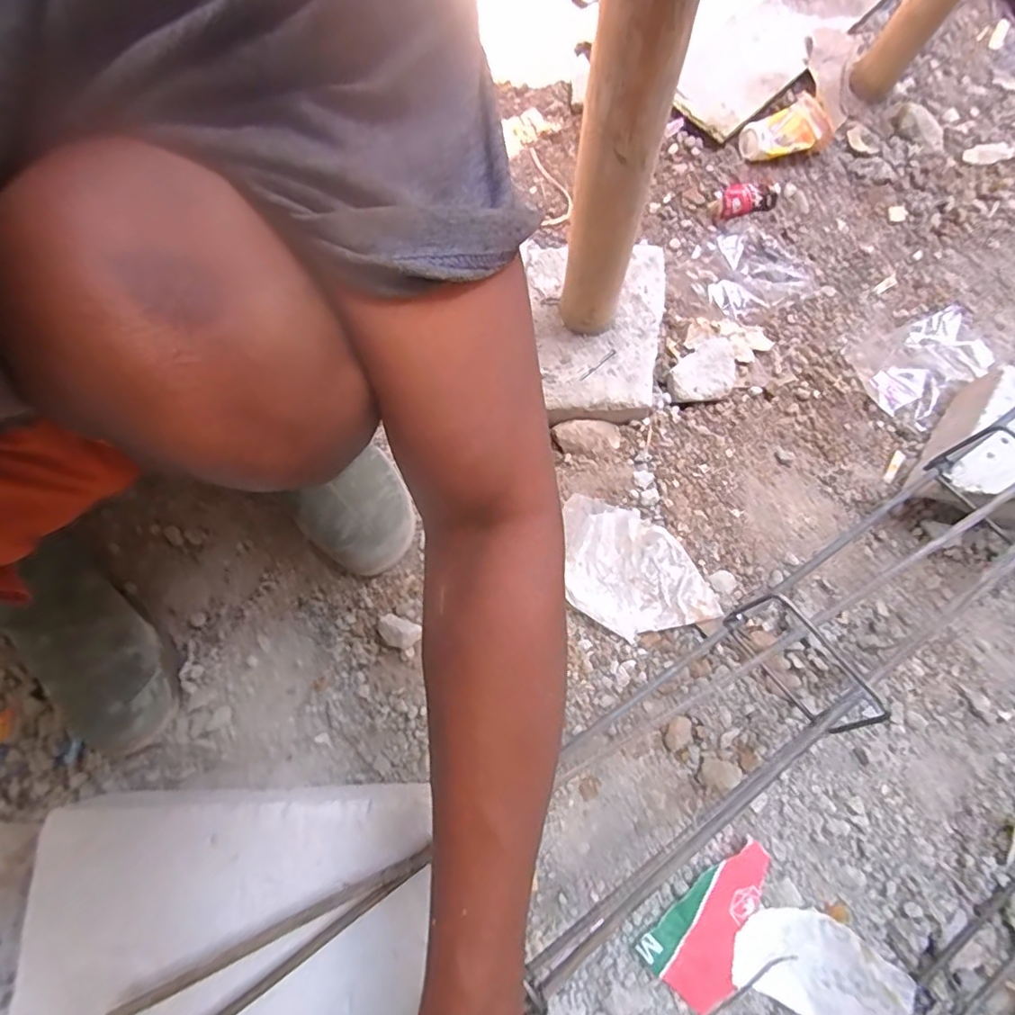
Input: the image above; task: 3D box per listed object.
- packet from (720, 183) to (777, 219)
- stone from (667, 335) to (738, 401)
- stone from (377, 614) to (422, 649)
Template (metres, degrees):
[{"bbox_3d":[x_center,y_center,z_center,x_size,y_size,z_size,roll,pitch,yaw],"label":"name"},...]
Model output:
[{"bbox_3d":[0.294,-0.381,0.700,0.072,0.023,0.037,-18,75,-6],"label":"packet"},{"bbox_3d":[0.222,-0.147,0.630,0.095,0.035,0.058,-36,77,-11],"label":"stone"},{"bbox_3d":[-0.109,0.123,0.557,0.038,0.022,0.027,21,74,5],"label":"stone"}]

